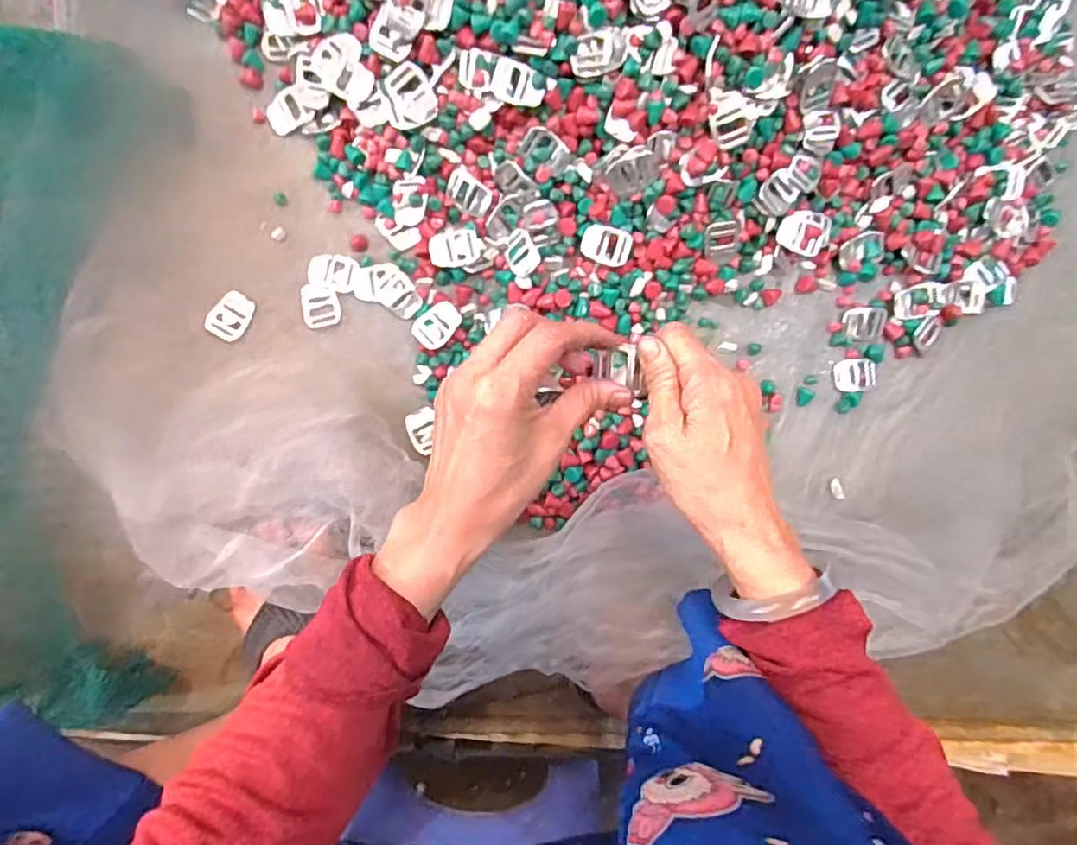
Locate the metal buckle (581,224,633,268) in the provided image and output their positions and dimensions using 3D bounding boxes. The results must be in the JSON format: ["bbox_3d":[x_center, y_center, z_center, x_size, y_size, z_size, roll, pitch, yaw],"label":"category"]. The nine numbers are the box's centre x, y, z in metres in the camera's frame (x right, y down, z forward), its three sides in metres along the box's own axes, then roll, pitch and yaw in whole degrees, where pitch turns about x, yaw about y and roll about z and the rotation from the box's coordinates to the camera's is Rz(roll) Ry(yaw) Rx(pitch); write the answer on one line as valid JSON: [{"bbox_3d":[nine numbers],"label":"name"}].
[{"bbox_3d":[0.056,-0.146,0.516,0.041,0.004,0.030,18,109,2],"label":"metal buckle"}]

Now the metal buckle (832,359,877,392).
[{"bbox_3d":[0.283,-0.042,0.559,0.038,0.005,0.028,2,95,-3],"label":"metal buckle"}]

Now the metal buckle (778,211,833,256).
[{"bbox_3d":[0.226,-0.162,0.529,0.044,0.008,0.037,16,94,-4],"label":"metal buckle"}]

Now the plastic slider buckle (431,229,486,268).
[{"bbox_3d":[-0.068,-0.143,0.518,0.043,0.011,0.030,-18,96,-1],"label":"plastic slider buckle"}]

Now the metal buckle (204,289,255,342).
[{"bbox_3d":[-0.255,-0.088,0.518,0.030,0.004,0.040,30,74,-10],"label":"metal buckle"}]

